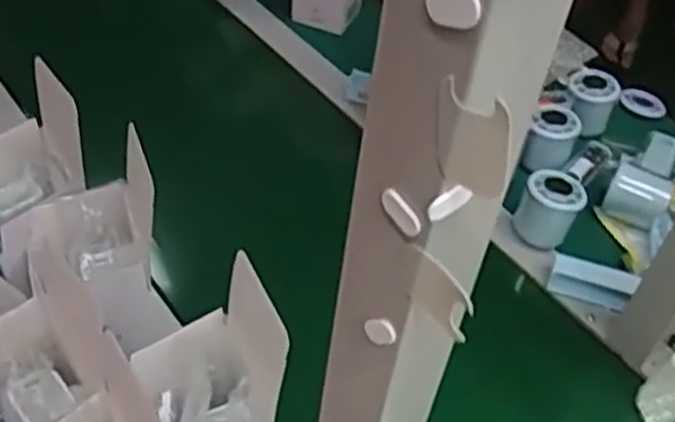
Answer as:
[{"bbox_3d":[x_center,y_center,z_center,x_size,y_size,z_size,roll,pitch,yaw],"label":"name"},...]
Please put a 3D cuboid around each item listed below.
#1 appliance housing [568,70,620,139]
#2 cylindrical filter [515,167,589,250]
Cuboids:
[{"bbox_3d":[0.286,-0.124,0.877,0.055,0.056,0.057,22,47,14],"label":"appliance housing"},{"bbox_3d":[0.208,-0.001,0.758,0.056,0.060,0.054,3,46,-3],"label":"cylindrical filter"}]

